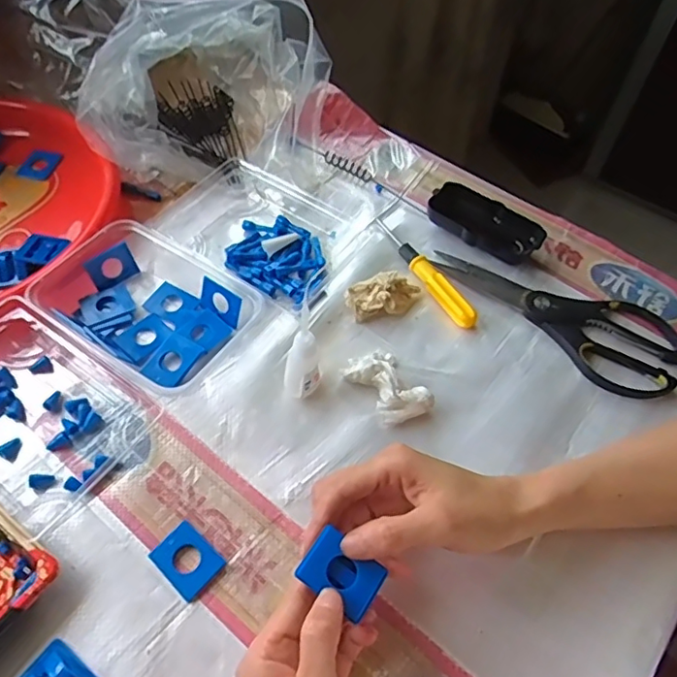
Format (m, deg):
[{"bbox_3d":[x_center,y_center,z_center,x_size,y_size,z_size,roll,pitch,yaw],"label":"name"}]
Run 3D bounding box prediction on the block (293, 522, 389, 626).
[{"bbox_3d":[0.002,0.132,0.317,0.042,0.012,0.032,33,59,19],"label":"block"}]

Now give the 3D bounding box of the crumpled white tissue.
[{"bbox_3d":[0.038,0.034,0.434,0.043,0.027,0.065,-24,59,-19],"label":"crumpled white tissue"}]

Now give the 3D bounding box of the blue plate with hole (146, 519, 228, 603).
[{"bbox_3d":[-0.097,0.142,0.364,0.040,0.007,0.032,36,60,21],"label":"blue plate with hole"}]

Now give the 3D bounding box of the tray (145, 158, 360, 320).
[{"bbox_3d":[-0.075,-0.111,0.527,0.191,0.034,0.128,28,57,17],"label":"tray"}]

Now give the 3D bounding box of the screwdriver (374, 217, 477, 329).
[{"bbox_3d":[0.077,-0.063,0.510,0.018,0.016,0.140,-24,59,-19],"label":"screwdriver"}]

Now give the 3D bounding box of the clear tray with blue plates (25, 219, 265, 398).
[{"bbox_3d":[-0.159,-0.029,0.462,0.145,0.039,0.115,30,58,18],"label":"clear tray with blue plates"}]

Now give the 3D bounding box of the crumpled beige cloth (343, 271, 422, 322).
[{"bbox_3d":[0.040,-0.038,0.484,0.067,0.024,0.034,-9,55,-9],"label":"crumpled beige cloth"}]

